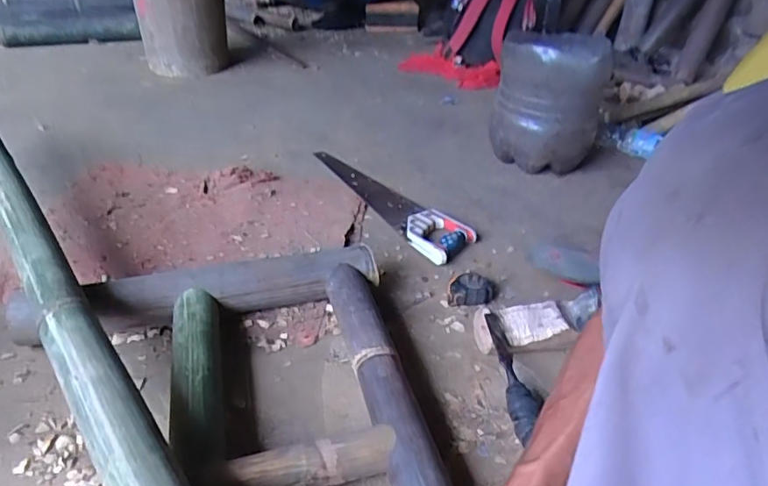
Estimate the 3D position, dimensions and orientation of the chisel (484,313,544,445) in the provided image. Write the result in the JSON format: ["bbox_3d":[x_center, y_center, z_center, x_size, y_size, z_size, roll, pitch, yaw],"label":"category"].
[{"bbox_3d":[0.163,0.174,0.702,0.037,0.047,0.197,-3,35,-8],"label":"chisel"}]

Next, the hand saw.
[{"bbox_3d":[0.002,-0.110,1.141,0.116,0.030,0.532,-18,40,-27],"label":"hand saw"}]

